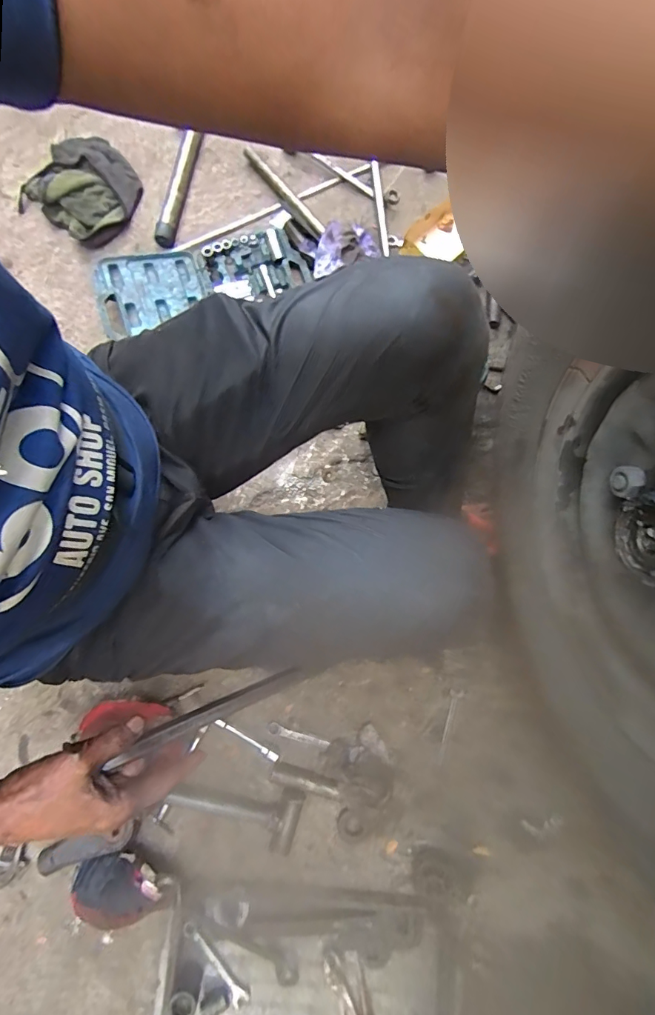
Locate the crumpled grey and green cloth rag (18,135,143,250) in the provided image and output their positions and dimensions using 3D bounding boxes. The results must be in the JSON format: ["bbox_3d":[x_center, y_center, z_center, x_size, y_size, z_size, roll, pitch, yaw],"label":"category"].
[{"bbox_3d":[-0.470,-0.616,0.854,0.185,0.044,0.193,30,81,2],"label":"crumpled grey and green cloth rag"}]

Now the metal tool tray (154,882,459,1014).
[{"bbox_3d":[-0.029,0.790,0.664,0.449,0.073,0.339,5,79,0],"label":"metal tool tray"}]

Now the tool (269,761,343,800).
[{"bbox_3d":[-0.037,0.458,0.736,0.116,0.026,0.030,15,79,2],"label":"tool"}]

